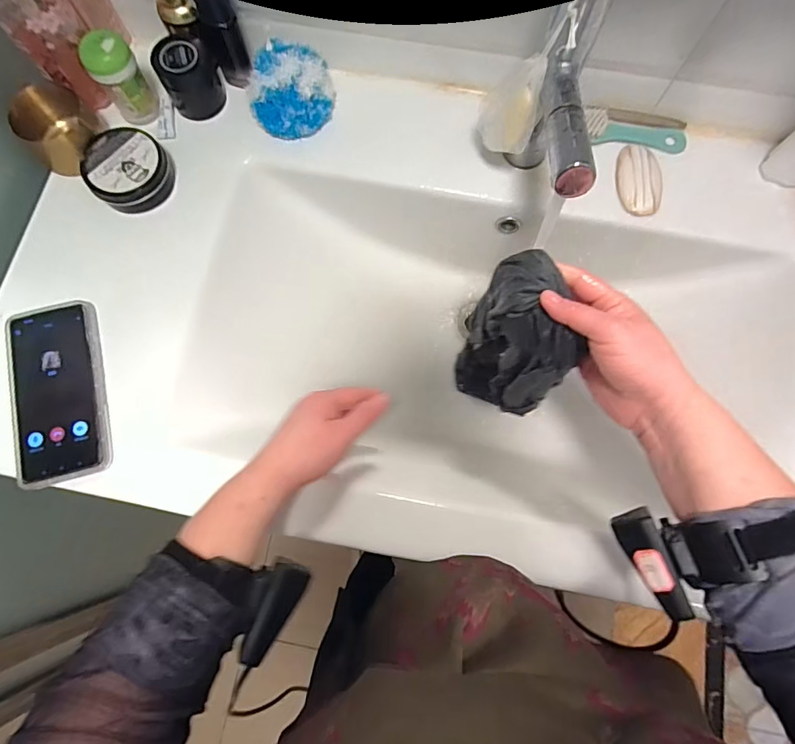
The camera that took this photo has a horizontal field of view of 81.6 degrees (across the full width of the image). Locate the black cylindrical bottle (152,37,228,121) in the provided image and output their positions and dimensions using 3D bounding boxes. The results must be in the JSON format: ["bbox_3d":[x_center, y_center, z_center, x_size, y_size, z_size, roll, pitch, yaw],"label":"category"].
[{"bbox_3d":[-0.222,-0.319,0.497,0.053,0.057,0.056,0,76,1],"label":"black cylindrical bottle"}]

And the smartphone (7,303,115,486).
[{"bbox_3d":[-0.324,0.019,0.436,0.088,0.013,0.170,-15,76,-2],"label":"smartphone"}]

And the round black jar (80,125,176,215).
[{"bbox_3d":[-0.281,-0.213,0.483,0.079,0.041,0.077,0,76,1],"label":"round black jar"}]

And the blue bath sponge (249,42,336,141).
[{"bbox_3d":[-0.112,-0.295,0.487,0.090,0.069,0.066,-13,76,-2],"label":"blue bath sponge"}]

